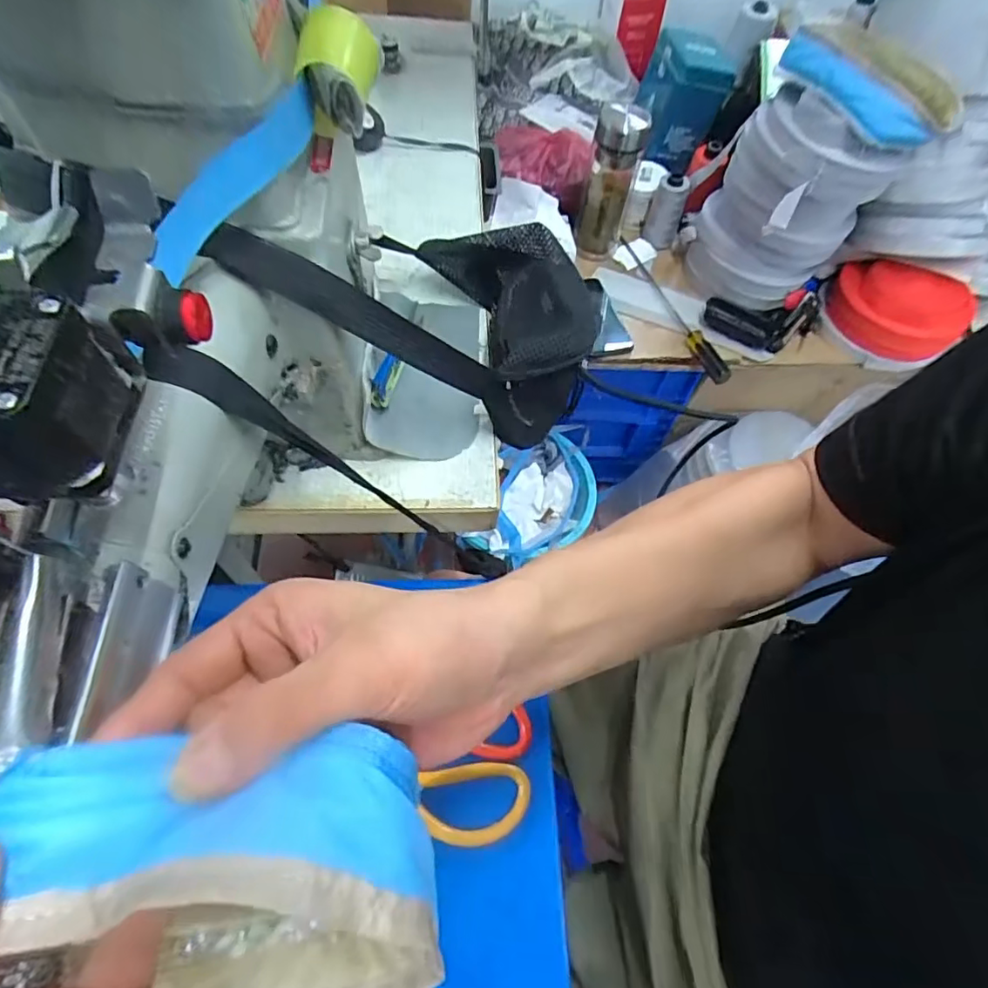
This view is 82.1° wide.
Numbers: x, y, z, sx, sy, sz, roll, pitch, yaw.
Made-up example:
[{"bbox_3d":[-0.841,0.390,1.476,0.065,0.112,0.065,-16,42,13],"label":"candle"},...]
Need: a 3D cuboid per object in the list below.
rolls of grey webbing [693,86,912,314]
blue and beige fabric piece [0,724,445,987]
[{"bbox_3d":[0.434,-0.433,0.855,0.189,0.258,0.192,1,62,-3],"label":"rolls of grey webbing"},{"bbox_3d":[-0.106,0.103,0.160,0.179,0.039,0.069,5,61,-4],"label":"blue and beige fabric piece"}]

